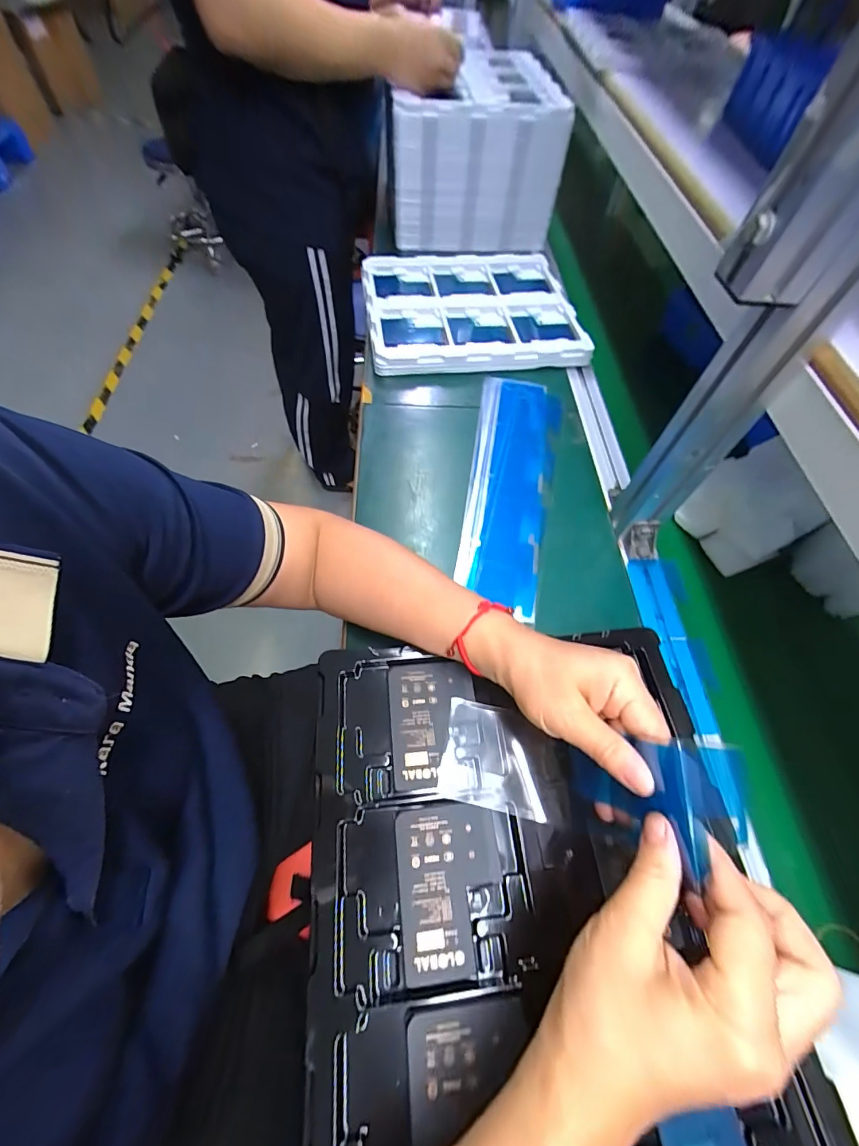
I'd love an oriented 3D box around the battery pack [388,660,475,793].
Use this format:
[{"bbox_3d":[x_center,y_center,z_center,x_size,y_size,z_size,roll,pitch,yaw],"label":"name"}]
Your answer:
[{"bbox_3d":[0.004,0.111,0.316,0.064,0.004,0.089,-5,60,-5],"label":"battery pack"}]

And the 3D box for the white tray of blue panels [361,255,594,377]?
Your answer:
[{"bbox_3d":[0.062,-0.420,0.672,0.328,0.031,0.283,-2,61,-6],"label":"white tray of blue panels"}]

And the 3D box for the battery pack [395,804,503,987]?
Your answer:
[{"bbox_3d":[0.014,0.199,0.267,0.065,0.004,0.088,-5,60,-5],"label":"battery pack"}]

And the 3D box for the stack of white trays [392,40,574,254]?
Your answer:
[{"bbox_3d":[0.076,-0.721,0.729,0.264,0.195,0.282,3,60,-3],"label":"stack of white trays"}]

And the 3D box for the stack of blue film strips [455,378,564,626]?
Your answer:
[{"bbox_3d":[0.100,-0.121,0.508,0.098,0.011,0.364,12,60,2],"label":"stack of blue film strips"}]

